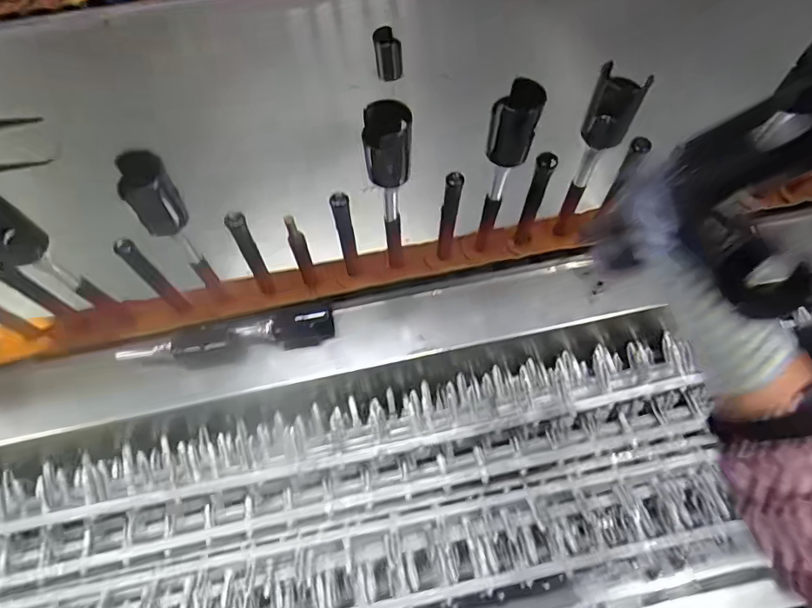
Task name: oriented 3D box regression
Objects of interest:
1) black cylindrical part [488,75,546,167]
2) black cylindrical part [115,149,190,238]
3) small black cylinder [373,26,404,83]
[{"bbox_3d":[0.095,-0.157,0.444,0.040,0.072,0.033,13,61,8],"label":"black cylindrical part"},{"bbox_3d":[-0.212,-0.090,0.420,0.038,0.072,0.029,-33,65,-17],"label":"black cylindrical part"},{"bbox_3d":[-0.027,-0.384,0.771,0.048,0.071,0.042,-5,60,-1],"label":"small black cylinder"}]

